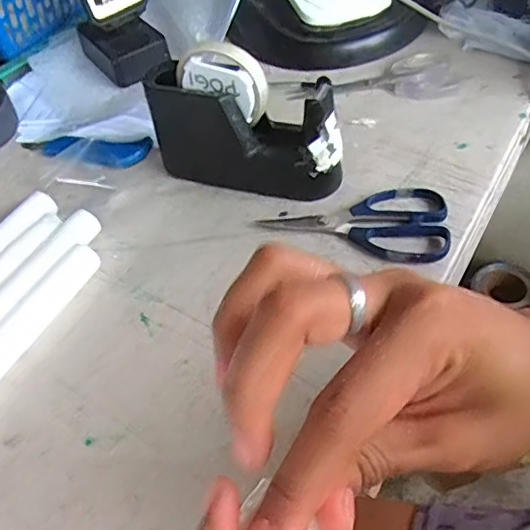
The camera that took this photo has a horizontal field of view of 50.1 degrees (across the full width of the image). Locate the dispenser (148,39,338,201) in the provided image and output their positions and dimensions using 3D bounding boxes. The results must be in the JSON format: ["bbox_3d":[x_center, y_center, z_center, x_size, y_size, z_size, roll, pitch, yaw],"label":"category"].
[{"bbox_3d":[-0.020,-0.133,0.528,0.183,0.122,0.059,11,52,17],"label":"dispenser"}]

